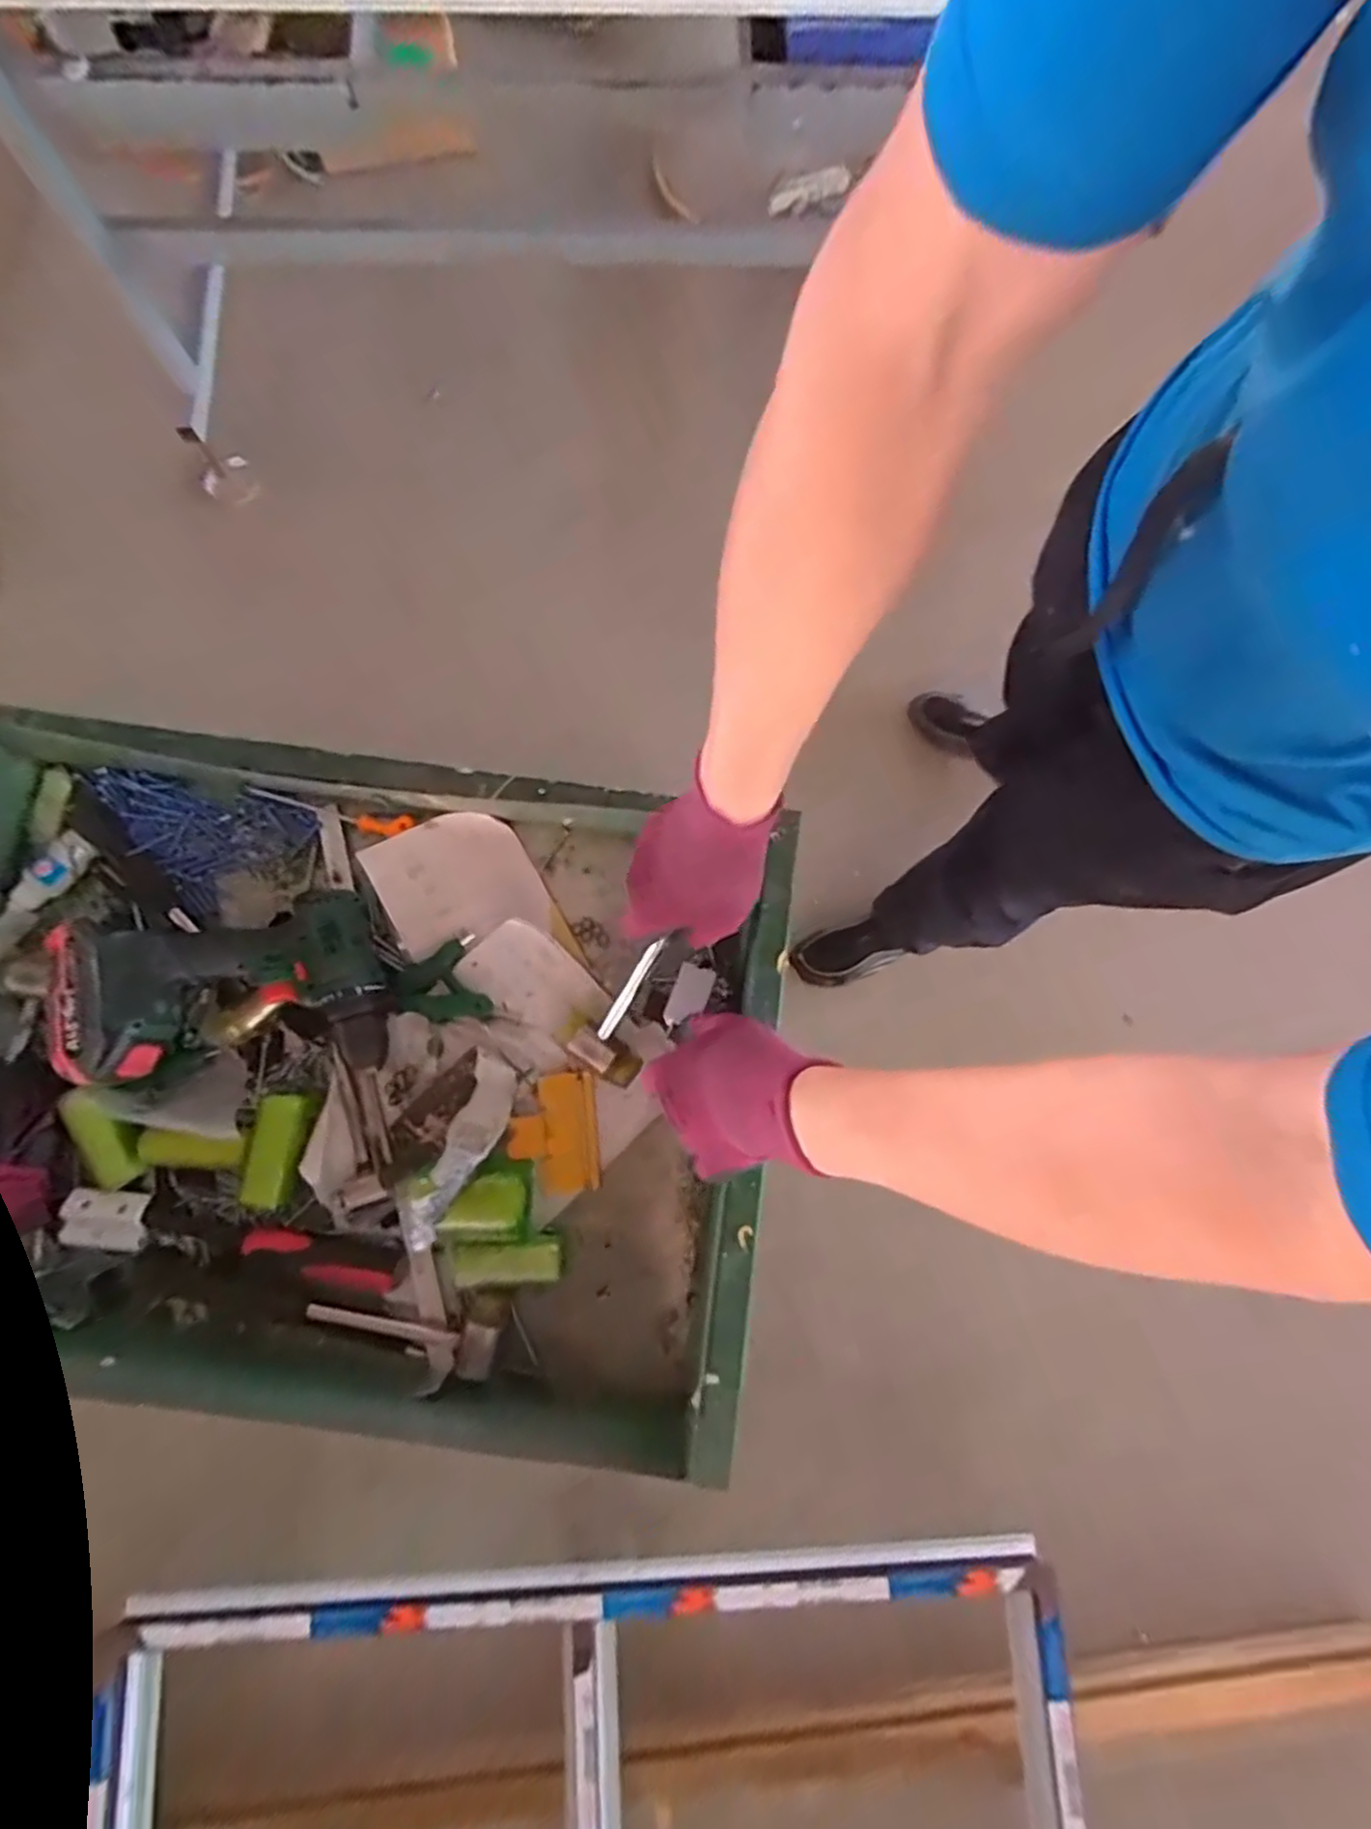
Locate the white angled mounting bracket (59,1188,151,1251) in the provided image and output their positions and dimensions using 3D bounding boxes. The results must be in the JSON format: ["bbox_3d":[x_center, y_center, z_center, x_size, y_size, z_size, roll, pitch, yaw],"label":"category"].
[{"bbox_3d":[-0.471,0.247,0.593,0.070,0.008,0.045,7,80,0],"label":"white angled mounting bracket"}]

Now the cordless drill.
[{"bbox_3d":[-0.364,0.063,0.583,0.230,0.062,0.145,-7,80,-15],"label":"cordless drill"}]

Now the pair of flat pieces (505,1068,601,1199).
[{"bbox_3d":[-0.109,0.182,0.609,0.068,0.018,0.094,-6,80,-2],"label":"pair of flat pieces"}]

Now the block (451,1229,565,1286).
[{"bbox_3d":[-0.140,0.272,0.576,0.081,0.025,0.031,2,80,-17],"label":"block"}]

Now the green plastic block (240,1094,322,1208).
[{"bbox_3d":[-0.327,0.189,0.589,0.039,0.019,0.087,8,80,0],"label":"green plastic block"}]

